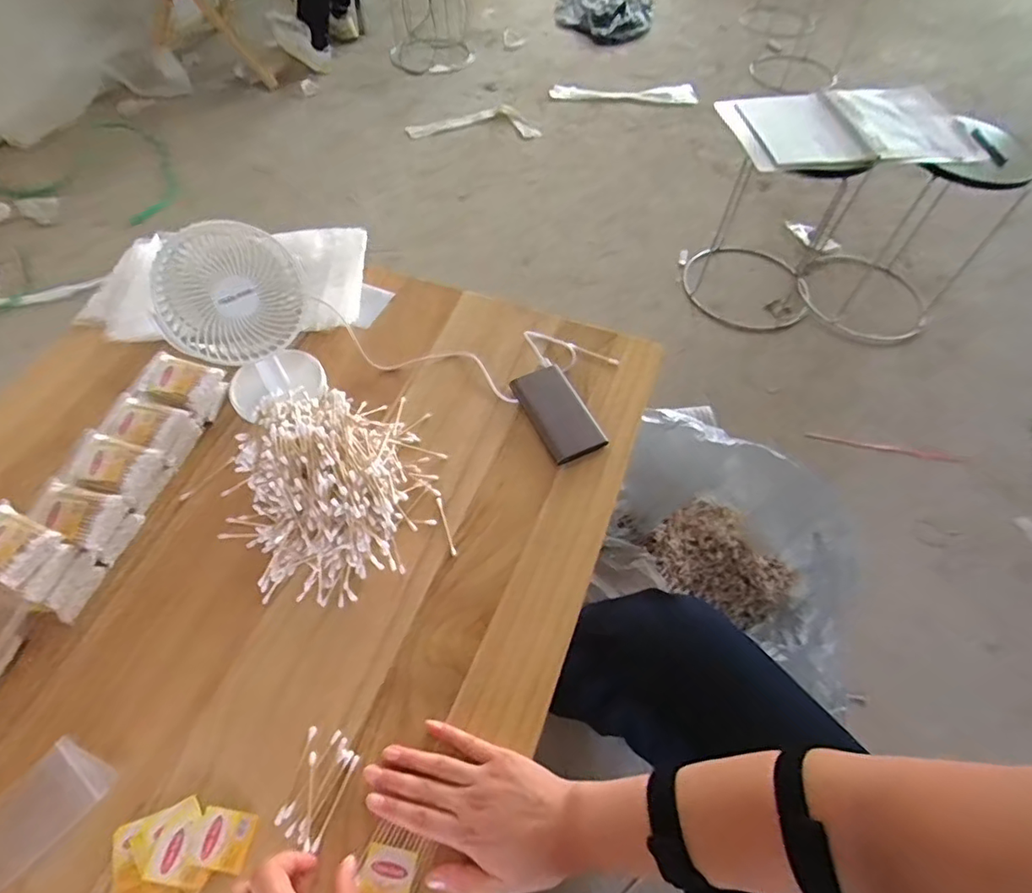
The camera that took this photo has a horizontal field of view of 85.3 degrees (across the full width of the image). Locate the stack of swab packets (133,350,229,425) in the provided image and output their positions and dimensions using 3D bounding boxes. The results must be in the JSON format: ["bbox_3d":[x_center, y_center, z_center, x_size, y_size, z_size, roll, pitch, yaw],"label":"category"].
[{"bbox_3d":[-0.397,-0.066,0.667,0.081,0.052,0.062,12,56,7],"label":"stack of swab packets"}]

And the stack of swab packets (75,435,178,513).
[{"bbox_3d":[-0.422,0.029,0.604,0.075,0.053,0.059,16,57,9],"label":"stack of swab packets"}]

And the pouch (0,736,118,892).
[{"bbox_3d":[-0.392,0.297,0.454,0.064,0.004,0.105,32,61,19],"label":"pouch"}]

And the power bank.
[{"bbox_3d":[0.048,-0.046,0.687,0.069,0.015,0.134,-21,59,-15],"label":"power bank"}]

